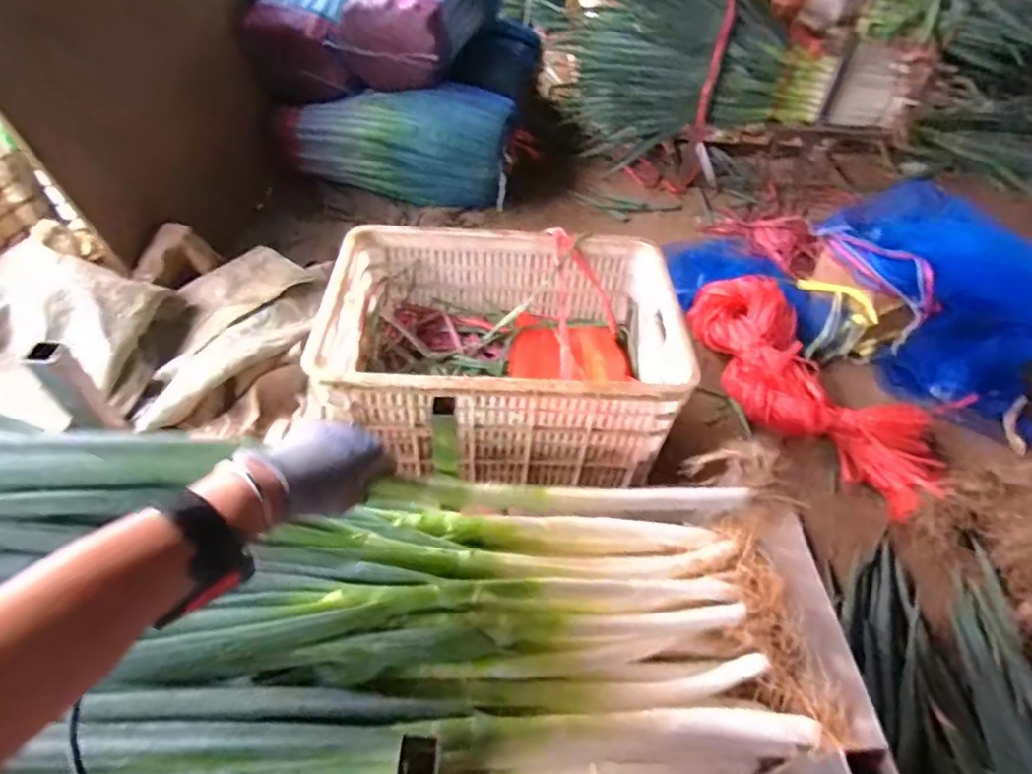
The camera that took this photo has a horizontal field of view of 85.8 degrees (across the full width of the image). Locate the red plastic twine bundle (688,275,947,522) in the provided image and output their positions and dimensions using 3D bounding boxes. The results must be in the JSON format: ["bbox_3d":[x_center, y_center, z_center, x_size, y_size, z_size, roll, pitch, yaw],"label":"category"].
[{"bbox_3d":[0.565,-0.017,1.096,0.239,0.095,0.575,-24,55,-24],"label":"red plastic twine bundle"}]

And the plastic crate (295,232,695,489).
[{"bbox_3d":[-0.025,-0.061,0.888,0.508,0.208,0.335,2,49,-4],"label":"plastic crate"}]

